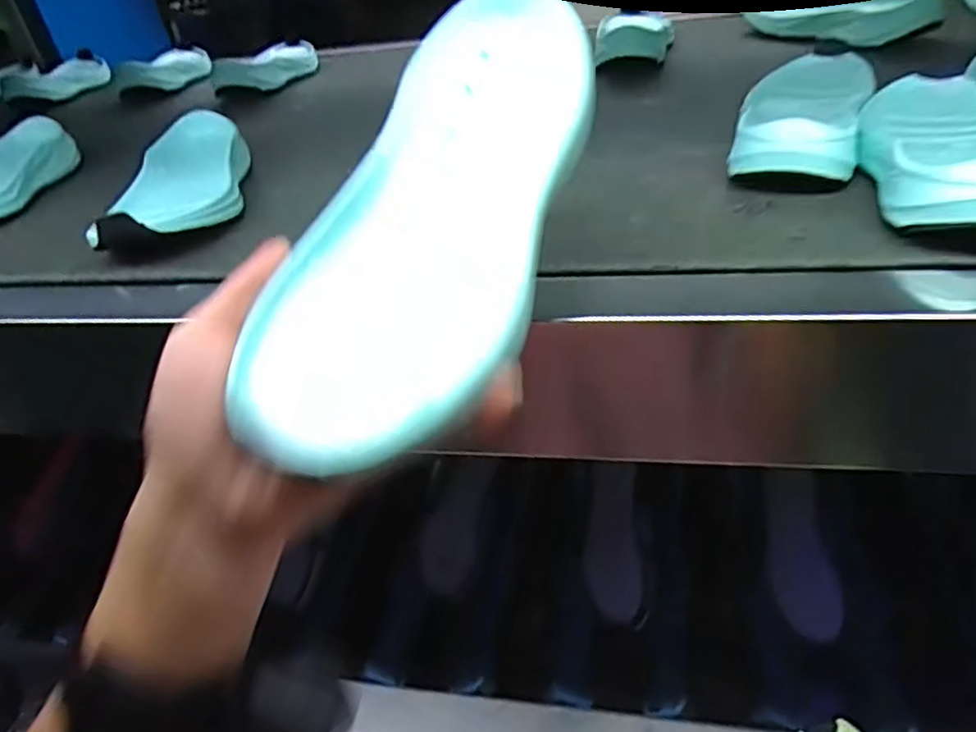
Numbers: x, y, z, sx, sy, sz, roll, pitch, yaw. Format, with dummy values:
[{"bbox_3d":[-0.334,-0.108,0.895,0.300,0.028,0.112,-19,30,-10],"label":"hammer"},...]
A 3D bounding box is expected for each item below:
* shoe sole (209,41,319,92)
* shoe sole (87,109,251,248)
[{"bbox_3d":[-0.281,-0.396,0.851,0.066,0.038,0.209,0,37,12],"label":"shoe sole"},{"bbox_3d":[-0.227,-0.143,0.492,0.075,0.052,0.208,-10,36,-2],"label":"shoe sole"}]

